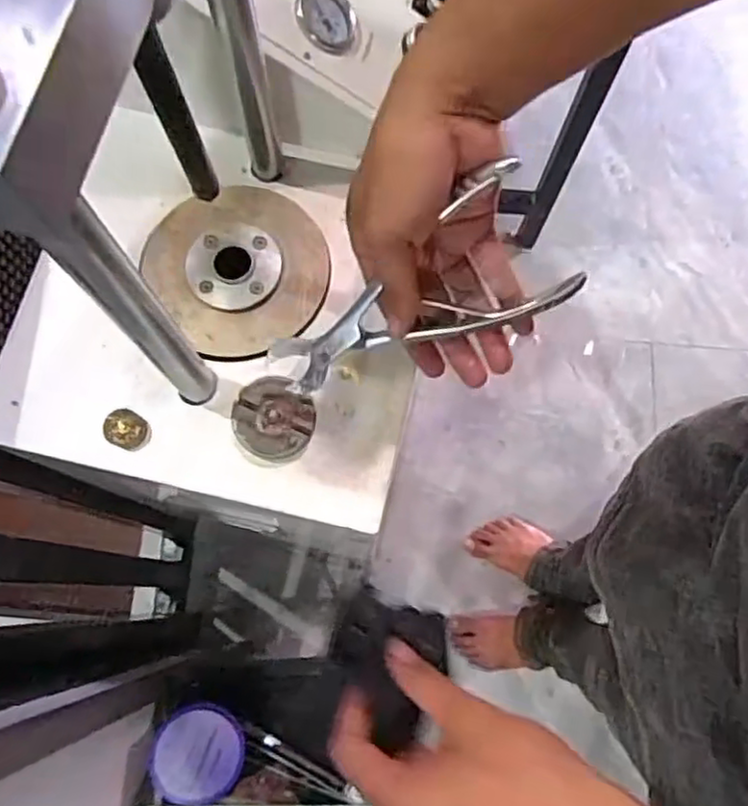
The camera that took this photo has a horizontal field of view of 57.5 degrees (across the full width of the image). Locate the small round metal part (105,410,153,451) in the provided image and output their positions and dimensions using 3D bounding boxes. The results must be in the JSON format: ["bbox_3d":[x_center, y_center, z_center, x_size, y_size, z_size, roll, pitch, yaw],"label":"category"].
[{"bbox_3d":[-0.164,0.018,0.454,0.027,0.012,0.024,19,74,4],"label":"small round metal part"}]

